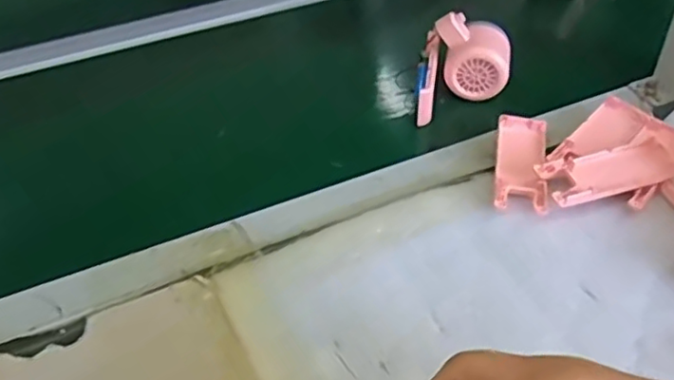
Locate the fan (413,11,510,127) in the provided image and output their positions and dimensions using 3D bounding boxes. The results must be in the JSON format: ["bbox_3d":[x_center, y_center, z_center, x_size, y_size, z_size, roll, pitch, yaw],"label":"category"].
[{"bbox_3d":[0.116,-0.114,0.583,0.080,0.063,0.088,8,45,11],"label":"fan"}]

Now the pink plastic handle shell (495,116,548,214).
[{"bbox_3d":[0.149,-0.022,0.512,0.041,0.019,0.108,8,45,11],"label":"pink plastic handle shell"}]

